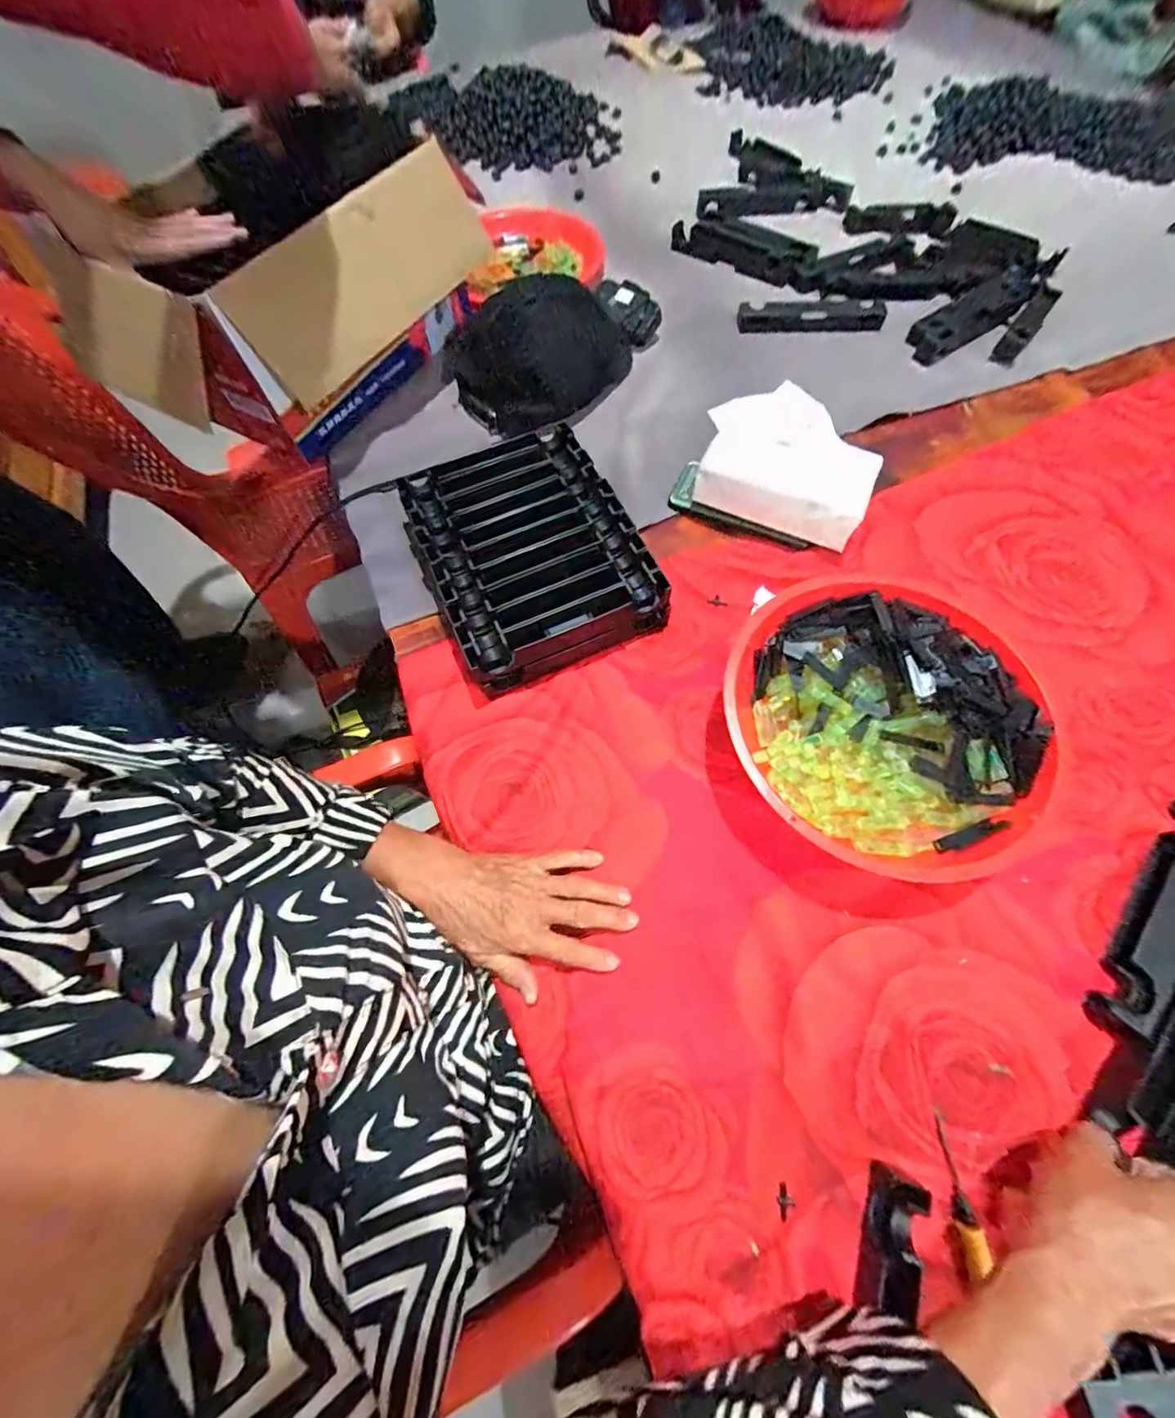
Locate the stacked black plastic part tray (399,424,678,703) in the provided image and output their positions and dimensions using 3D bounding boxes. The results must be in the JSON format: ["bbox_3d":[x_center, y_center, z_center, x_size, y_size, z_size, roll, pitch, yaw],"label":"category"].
[{"bbox_3d":[-0.062,-0.162,0.521,0.199,0.057,0.257,-23,68,-8],"label":"stacked black plastic part tray"}]

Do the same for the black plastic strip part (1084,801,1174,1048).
[{"bbox_3d":[0.437,0.154,0.382,0.038,0.030,0.196,35,72,15],"label":"black plastic strip part"}]

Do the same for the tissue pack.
[{"bbox_3d":[0.191,-0.240,0.525,0.193,0.098,0.077,25,70,12],"label":"tissue pack"}]

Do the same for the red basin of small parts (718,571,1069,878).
[{"bbox_3d":[0.234,0.015,0.425,0.239,0.078,0.251,-39,71,-14],"label":"red basin of small parts"}]

